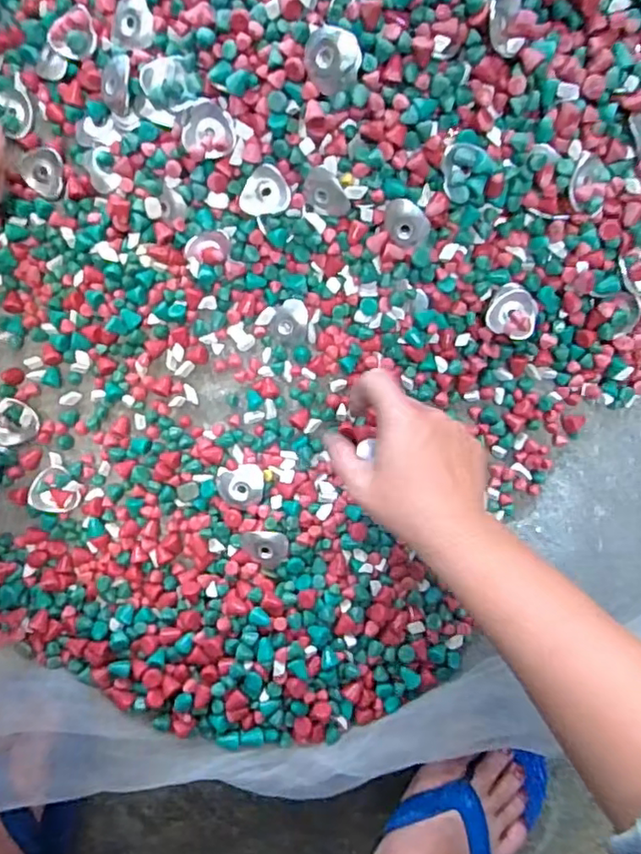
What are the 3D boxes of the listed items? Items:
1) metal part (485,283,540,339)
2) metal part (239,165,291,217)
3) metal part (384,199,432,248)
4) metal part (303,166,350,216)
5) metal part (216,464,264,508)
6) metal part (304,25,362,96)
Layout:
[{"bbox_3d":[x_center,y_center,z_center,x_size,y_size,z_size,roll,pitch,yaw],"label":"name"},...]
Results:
[{"bbox_3d":[0.142,-0.085,0.440,0.036,0.019,0.035,0,92,0],"label":"metal part"},{"bbox_3d":[-0.038,-0.166,0.421,0.035,0.010,0.035,6,99,14],"label":"metal part"},{"bbox_3d":[0.061,-0.142,0.418,0.034,0.008,0.030,12,106,-17],"label":"metal part"},{"bbox_3d":[0.005,-0.161,0.414,0.035,0.008,0.029,29,125,6],"label":"metal part"},{"bbox_3d":[-0.061,0.045,0.454,0.035,0.009,0.031,-9,92,1],"label":"metal part"},{"bbox_3d":[0.007,-0.231,0.376,0.036,0.008,0.036,13,118,16],"label":"metal part"}]

